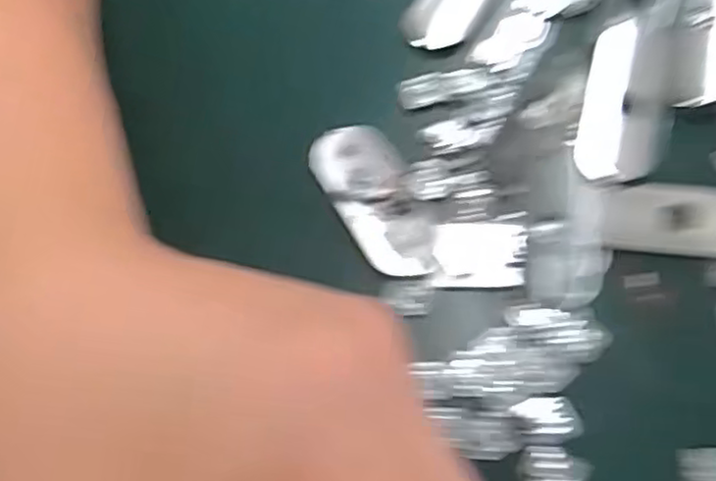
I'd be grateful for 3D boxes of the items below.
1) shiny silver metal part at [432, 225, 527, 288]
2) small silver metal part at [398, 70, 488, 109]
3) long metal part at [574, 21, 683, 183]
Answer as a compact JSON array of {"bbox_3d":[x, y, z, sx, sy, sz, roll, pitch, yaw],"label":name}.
[{"bbox_3d":[0.033,0.004,0.193,0.024,0.005,0.017,6,72,4],"label":"shiny silver metal part"},{"bbox_3d":[0.025,-0.046,0.210,0.026,0.004,0.009,-10,71,-1],"label":"small silver metal part"},{"bbox_3d":[0.077,-0.040,0.200,0.024,0.004,0.051,15,73,7],"label":"long metal part"}]

